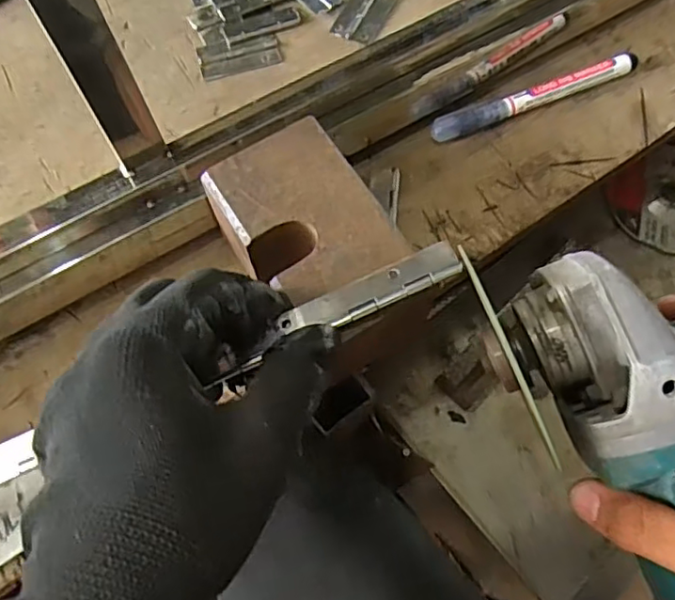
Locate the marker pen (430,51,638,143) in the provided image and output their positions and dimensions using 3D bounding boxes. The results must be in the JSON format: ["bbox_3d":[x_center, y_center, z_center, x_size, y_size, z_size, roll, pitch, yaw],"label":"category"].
[{"bbox_3d":[0.121,-0.124,0.371,0.137,0.013,0.016,-22,68,-8],"label":"marker pen"}]

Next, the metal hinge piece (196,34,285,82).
[{"bbox_3d":[-0.063,-0.158,0.393,0.053,0.004,0.027,-13,67,-4],"label":"metal hinge piece"}]

